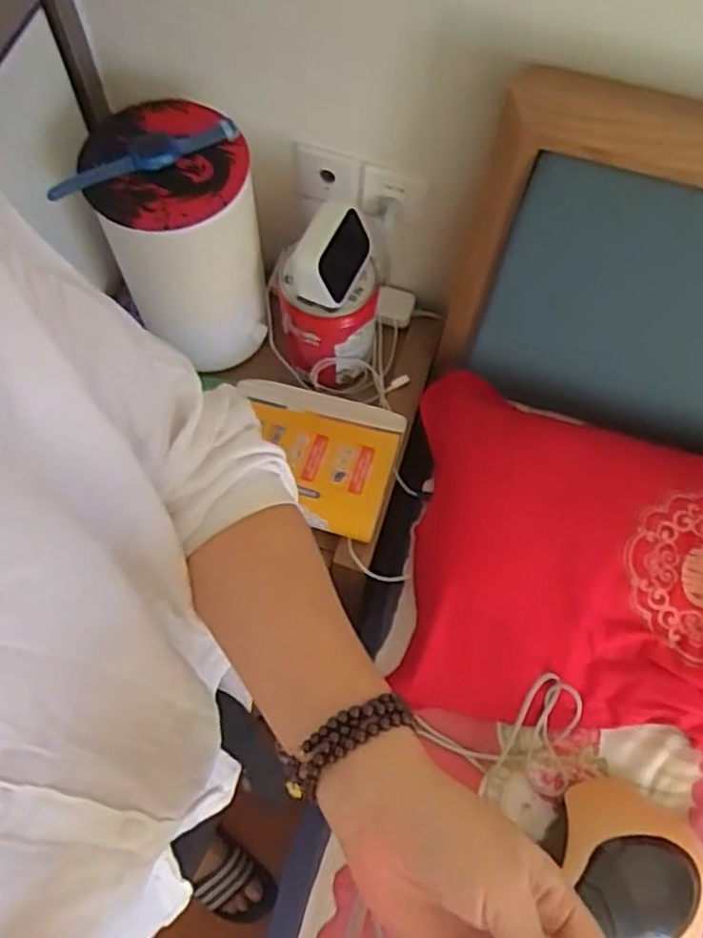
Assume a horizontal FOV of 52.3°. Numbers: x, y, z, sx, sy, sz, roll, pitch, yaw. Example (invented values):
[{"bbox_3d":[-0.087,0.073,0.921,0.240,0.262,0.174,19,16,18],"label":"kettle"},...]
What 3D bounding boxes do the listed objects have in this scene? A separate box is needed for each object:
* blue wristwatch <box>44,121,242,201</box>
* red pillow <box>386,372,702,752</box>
[{"bbox_3d":[-0.238,-0.357,0.816,0.221,0.011,0.048,-24,70,-11],"label":"blue wristwatch"},{"bbox_3d":[0.414,0.167,0.895,0.695,0.124,0.419,14,68,4],"label":"red pillow"}]

